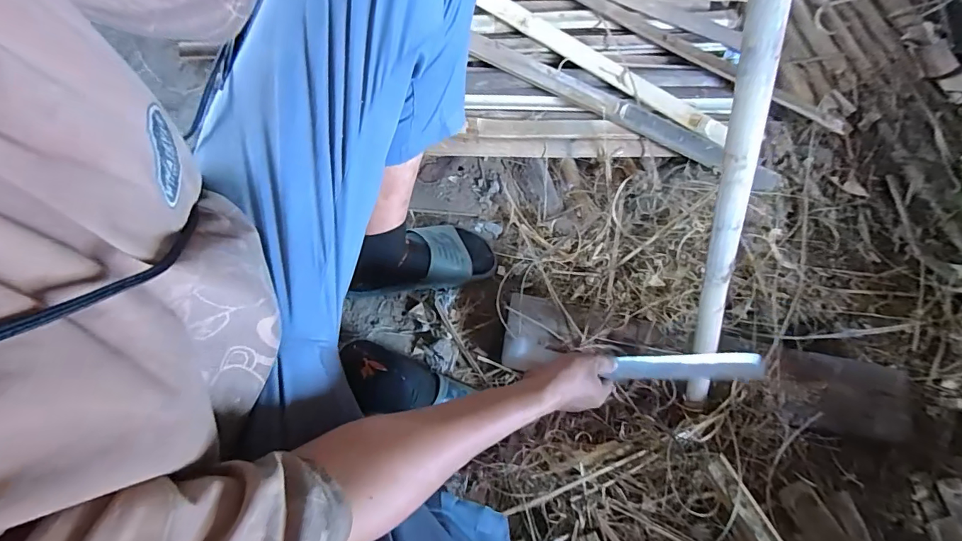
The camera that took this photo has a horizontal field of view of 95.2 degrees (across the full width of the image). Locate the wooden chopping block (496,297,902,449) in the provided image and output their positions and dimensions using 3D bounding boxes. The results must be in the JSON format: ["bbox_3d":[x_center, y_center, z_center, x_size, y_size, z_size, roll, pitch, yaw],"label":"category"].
[{"bbox_3d":[0.367,0.152,0.709,0.666,0.058,0.130,11,63,1],"label":"wooden chopping block"}]

